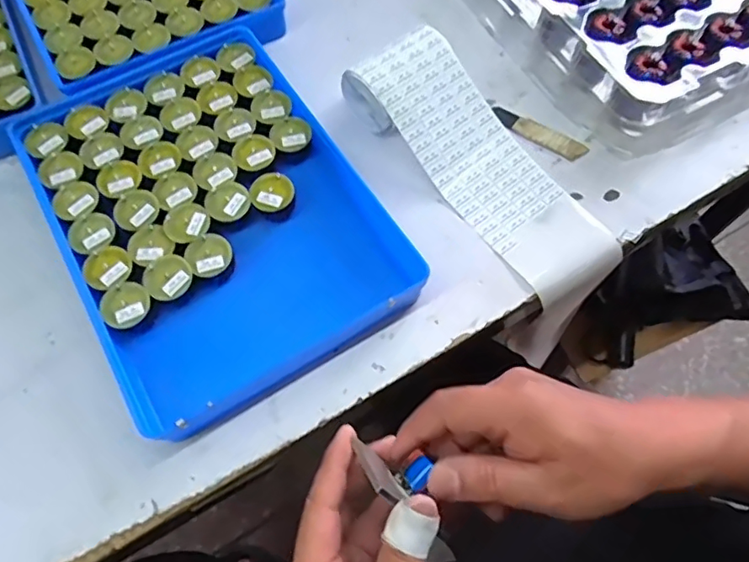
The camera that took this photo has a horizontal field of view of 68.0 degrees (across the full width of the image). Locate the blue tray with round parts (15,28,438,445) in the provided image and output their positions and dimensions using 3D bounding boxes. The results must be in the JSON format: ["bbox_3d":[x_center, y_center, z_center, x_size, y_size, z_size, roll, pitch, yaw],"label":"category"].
[{"bbox_3d":[-0.137,-0.059,0.461,0.229,0.039,0.305,-30,68,-13],"label":"blue tray with round parts"}]

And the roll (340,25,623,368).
[{"bbox_3d":[0.092,-0.095,0.489,0.099,0.050,0.277,-36,82,-15],"label":"roll"}]

